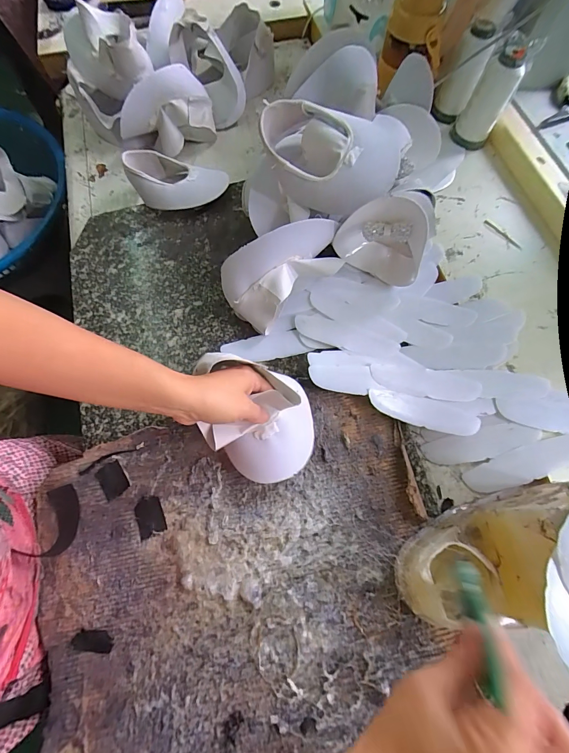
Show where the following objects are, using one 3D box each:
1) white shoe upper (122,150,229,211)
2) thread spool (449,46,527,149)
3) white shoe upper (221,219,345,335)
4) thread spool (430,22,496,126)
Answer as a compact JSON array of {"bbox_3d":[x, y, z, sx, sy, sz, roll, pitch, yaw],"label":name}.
[{"bbox_3d":[-0.172,-0.305,0.533,0.162,0.056,0.100,19,72,7],"label":"white shoe upper"},{"bbox_3d":[0.312,-0.428,0.526,0.057,0.108,0.053,23,72,9],"label":"thread spool"},{"bbox_3d":[-0.003,-0.124,0.426,0.150,0.100,0.096,-15,71,-4],"label":"white shoe upper"},{"bbox_3d":[0.278,-0.473,0.543,0.055,0.114,0.061,23,72,9],"label":"thread spool"}]

